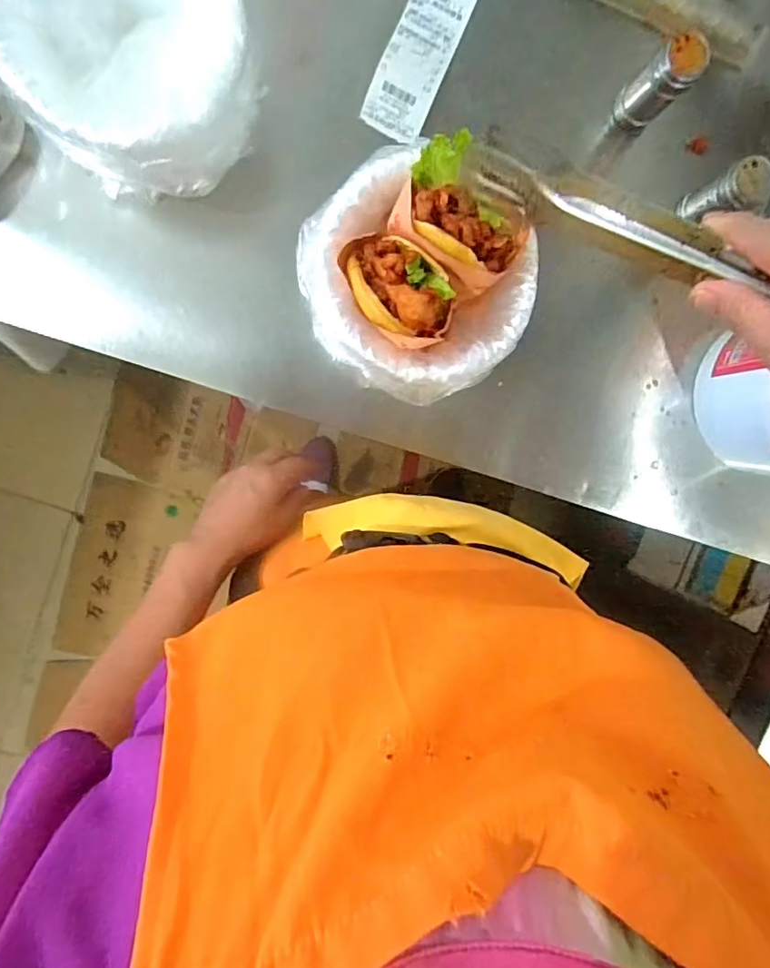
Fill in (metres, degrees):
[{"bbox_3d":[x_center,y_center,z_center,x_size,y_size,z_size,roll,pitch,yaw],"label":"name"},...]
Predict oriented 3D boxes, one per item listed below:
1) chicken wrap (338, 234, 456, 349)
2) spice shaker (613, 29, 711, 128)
[{"bbox_3d":[0.009,-0.150,0.426,0.100,0.051,0.062,35,91,-9],"label":"chicken wrap"},{"bbox_3d":[0.244,-0.356,0.479,0.036,0.064,0.039,-42,99,-1],"label":"spice shaker"}]

